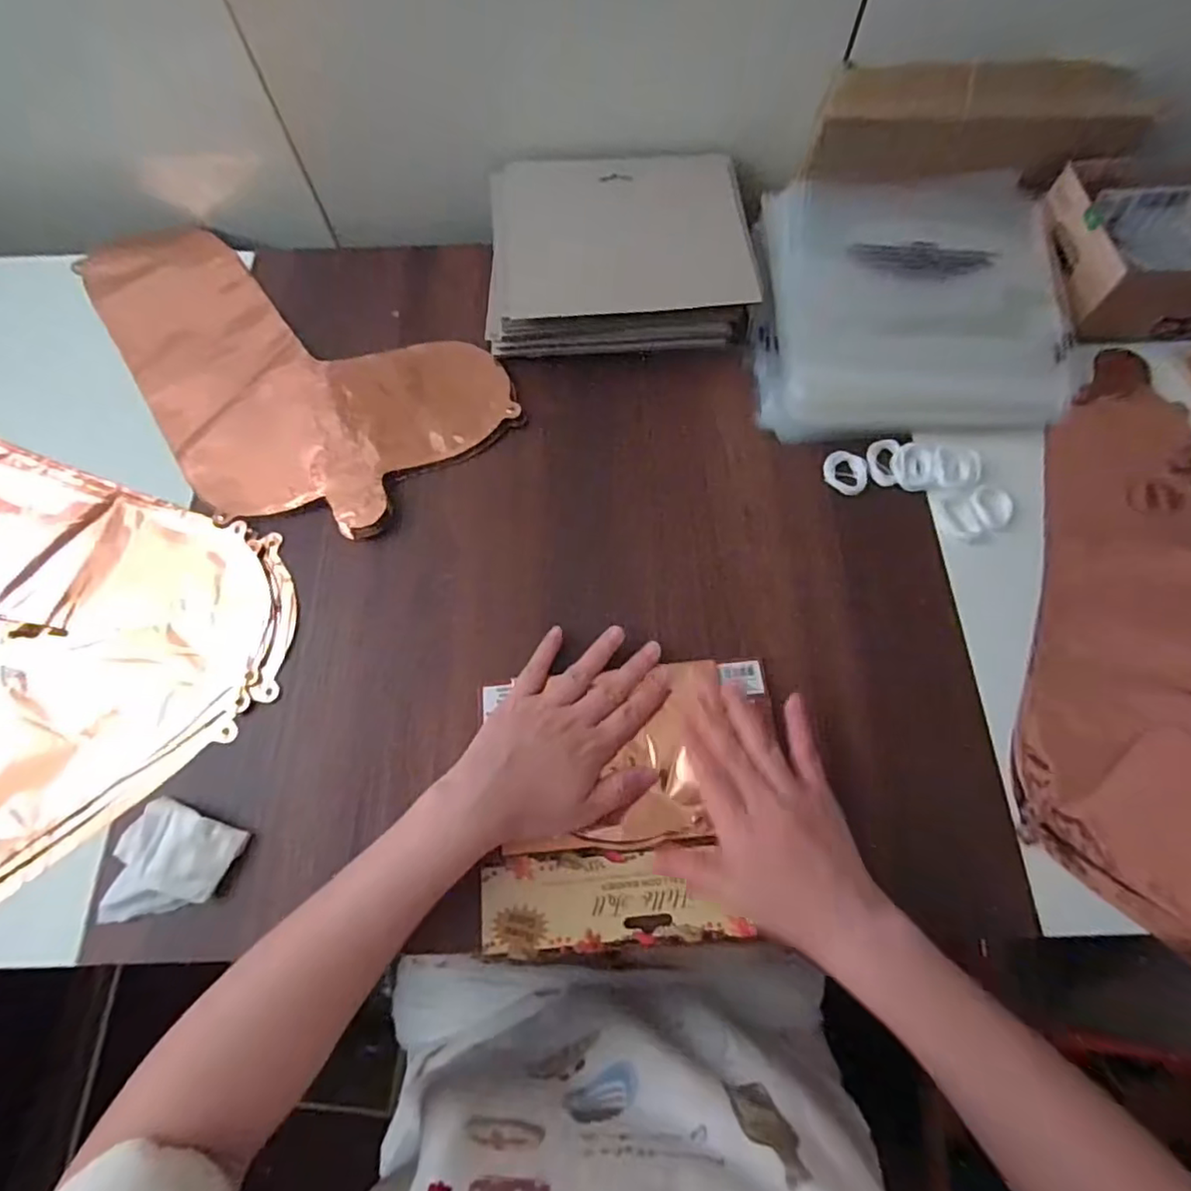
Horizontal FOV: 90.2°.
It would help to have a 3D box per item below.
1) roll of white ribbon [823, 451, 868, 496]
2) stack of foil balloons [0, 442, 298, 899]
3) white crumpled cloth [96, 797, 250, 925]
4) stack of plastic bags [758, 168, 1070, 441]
[{"bbox_3d":[0.193,-0.095,0.458,0.031,0.009,0.035,8,68,3],"label":"roll of white ribbon"},{"bbox_3d":[-0.464,0.031,0.405,0.407,0.016,0.387,-42,73,-16],"label":"stack of foil balloons"},{"bbox_3d":[-0.254,0.164,0.352,0.065,0.014,0.070,18,69,7],"label":"white crumpled cloth"},{"bbox_3d":[0.249,-0.241,0.491,0.229,0.062,0.228,-1,67,0],"label":"stack of plastic bags"}]

